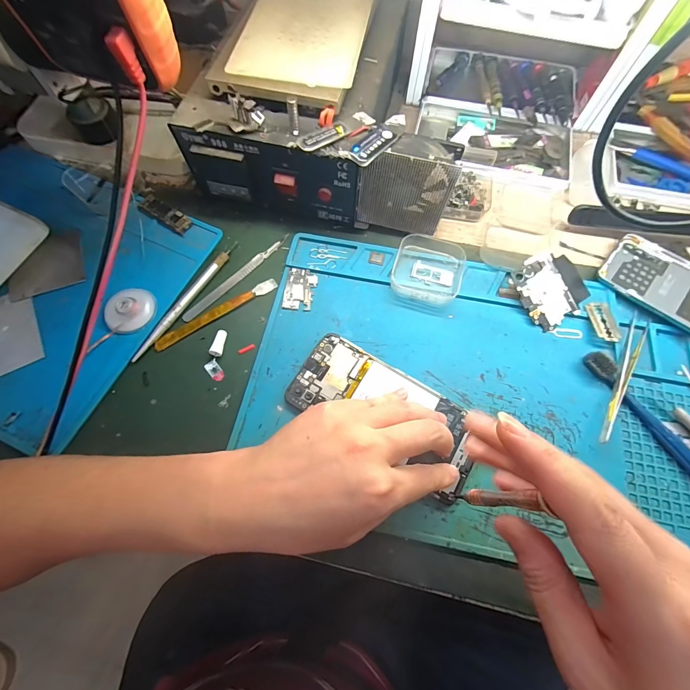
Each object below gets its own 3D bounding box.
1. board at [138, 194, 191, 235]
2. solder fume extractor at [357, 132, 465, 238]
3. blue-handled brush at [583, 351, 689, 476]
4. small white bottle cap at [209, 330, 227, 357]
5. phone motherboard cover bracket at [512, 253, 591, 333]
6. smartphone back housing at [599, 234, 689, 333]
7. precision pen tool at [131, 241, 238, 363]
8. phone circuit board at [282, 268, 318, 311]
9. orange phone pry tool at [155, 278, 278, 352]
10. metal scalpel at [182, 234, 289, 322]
[{"bbox_3d":[-0.187,-0.137,0.340,0.062,0.008,0.020,34,75,12],"label":"board"},{"bbox_3d":[0.055,-0.144,0.299,0.080,0.082,0.031,13,71,5],"label":"solder fume extractor"},{"bbox_3d":[0.259,0.082,0.254,0.016,0.016,0.185,-33,73,-10],"label":"blue-handled brush"},{"bbox_3d":[-0.112,-0.002,0.291,0.009,0.009,0.025,3,71,2],"label":"small white bottle cap"},{"bbox_3d":[0.190,-0.054,0.303,0.064,0.008,0.062,-35,91,-6],"label":"phone motherboard cover bracket"},{"bbox_3d":[0.324,-0.044,0.300,0.157,0.011,0.077,41,76,14],"label":"smartphone back housing"},{"bbox_3d":[-0.147,-0.045,0.306,0.012,0.005,0.141,29,74,10],"label":"precision pen tool"},{"bbox_3d":[-0.042,-0.053,0.311,0.027,0.004,0.043,8,71,4],"label":"phone circuit board"},{"bbox_3d":[-0.118,-0.030,0.303,0.120,0.005,0.012,-33,74,-10],"label":"orange phone pry tool"},{"bbox_3d":[-0.104,-0.067,0.319,0.010,0.006,0.127,40,76,13],"label":"metal scalpel"}]

